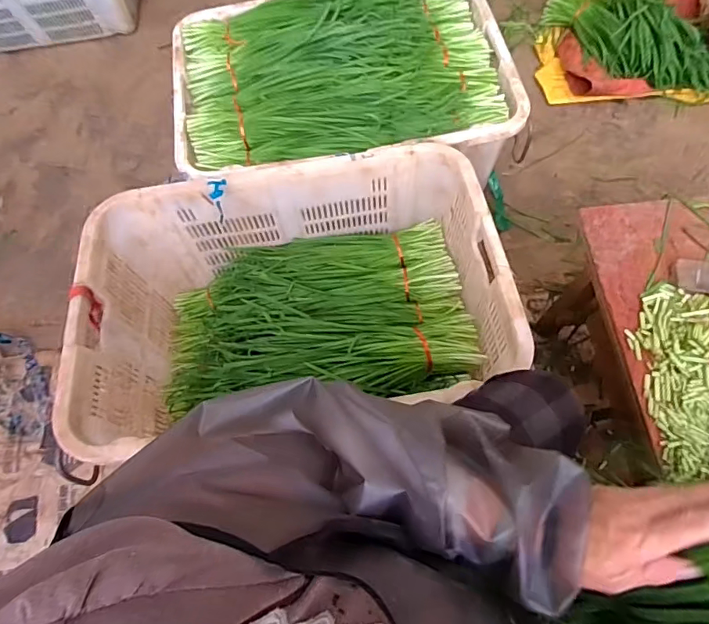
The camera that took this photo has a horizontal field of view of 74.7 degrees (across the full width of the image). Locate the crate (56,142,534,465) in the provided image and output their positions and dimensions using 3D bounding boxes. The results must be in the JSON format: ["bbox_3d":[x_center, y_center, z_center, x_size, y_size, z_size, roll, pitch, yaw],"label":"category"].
[{"bbox_3d":[-0.107,-0.009,0.868,0.679,0.305,0.460,-8,67,0],"label":"crate"}]

